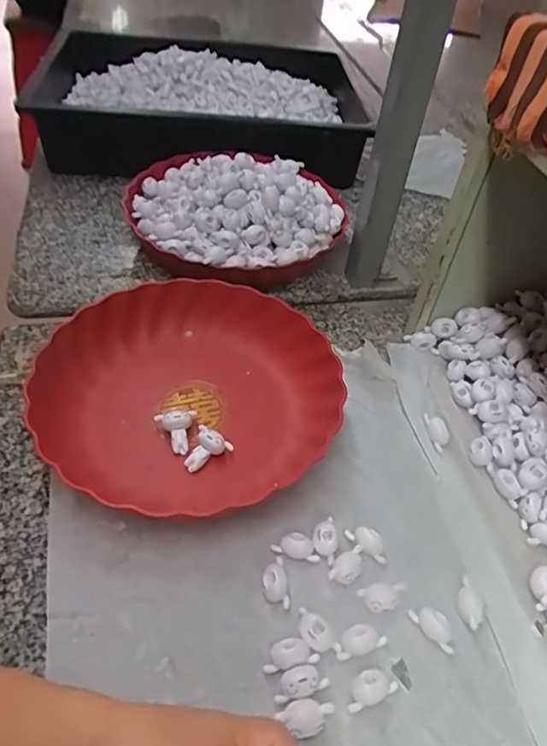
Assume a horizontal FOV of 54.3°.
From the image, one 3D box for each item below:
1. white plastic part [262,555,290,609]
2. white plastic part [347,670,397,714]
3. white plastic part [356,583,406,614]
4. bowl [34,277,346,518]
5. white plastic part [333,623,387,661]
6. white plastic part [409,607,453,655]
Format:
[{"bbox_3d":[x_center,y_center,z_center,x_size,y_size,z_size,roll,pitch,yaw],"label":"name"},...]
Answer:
[{"bbox_3d":[0.001,0.141,0.362,0.017,0.015,0.034,-1,47,-8],"label":"white plastic part"},{"bbox_3d":[0.059,0.190,0.322,0.033,0.015,0.017,-10,49,-16],"label":"white plastic part"},{"bbox_3d":[0.074,0.151,0.360,0.033,0.010,0.017,-12,50,-17],"label":"white plastic part"},{"bbox_3d":[-0.075,0.011,0.456,0.236,0.049,0.222,3,47,-4],"label":"bowl"},{"bbox_3d":[0.055,0.170,0.339,0.033,0.012,0.015,-15,51,-20],"label":"white plastic part"},{"bbox_3d":[0.105,0.166,0.349,0.015,0.010,0.033,-31,58,-30],"label":"white plastic part"}]

